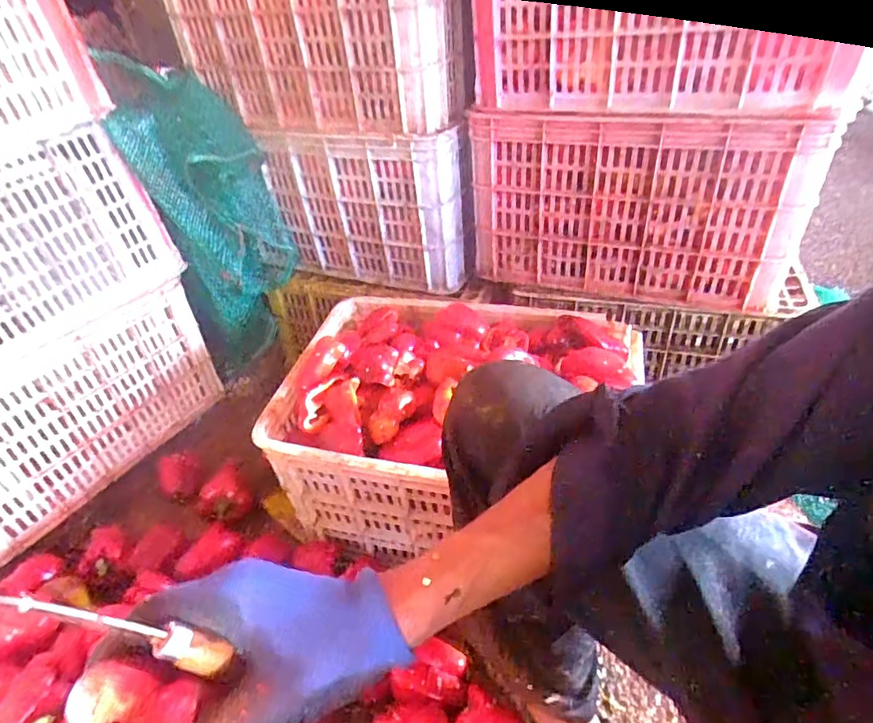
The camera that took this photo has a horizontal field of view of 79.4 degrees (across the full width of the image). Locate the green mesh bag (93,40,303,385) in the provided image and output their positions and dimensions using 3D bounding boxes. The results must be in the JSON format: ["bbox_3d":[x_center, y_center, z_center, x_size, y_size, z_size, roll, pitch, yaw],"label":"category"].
[{"bbox_3d":[-0.422,-0.243,1.061,0.226,0.592,0.122,-24,41,-21],"label":"green mesh bag"}]

